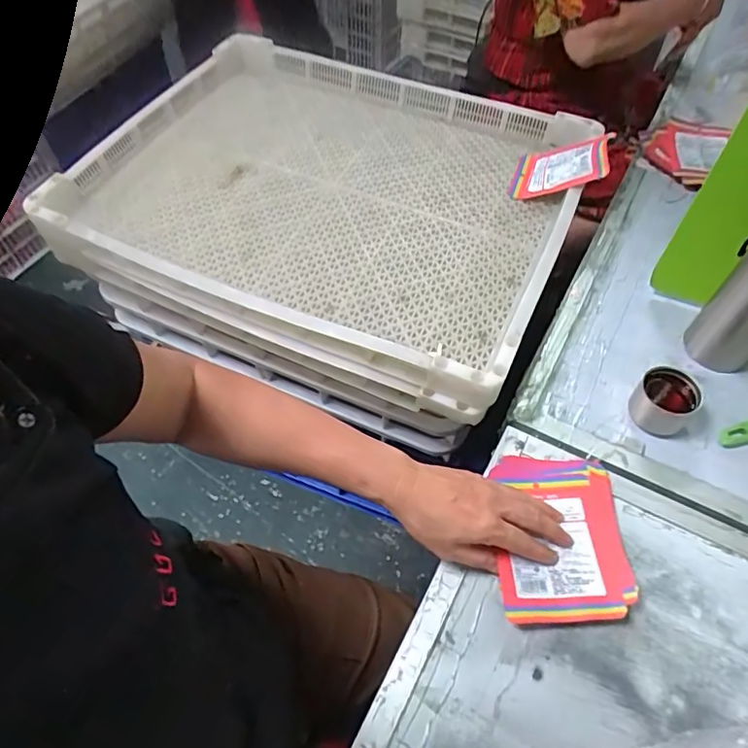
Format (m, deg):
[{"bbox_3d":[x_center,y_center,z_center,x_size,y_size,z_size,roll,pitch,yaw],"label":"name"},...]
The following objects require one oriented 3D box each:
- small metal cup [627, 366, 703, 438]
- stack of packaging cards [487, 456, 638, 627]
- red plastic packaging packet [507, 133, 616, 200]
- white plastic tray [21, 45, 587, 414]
[{"bbox_3d":[0.316,0.030,0.588,0.061,0.057,0.051,37,63,23],"label":"small metal cup"},{"bbox_3d":[0.181,0.155,0.526,0.124,0.018,0.160,2,55,2],"label":"stack of packaging cards"},{"bbox_3d":[0.263,-0.295,0.780,0.147,0.019,0.090,4,67,49],"label":"red plastic packaging packet"},{"bbox_3d":[-0.057,-0.274,0.793,0.653,0.098,0.518,21,58,15],"label":"white plastic tray"}]

